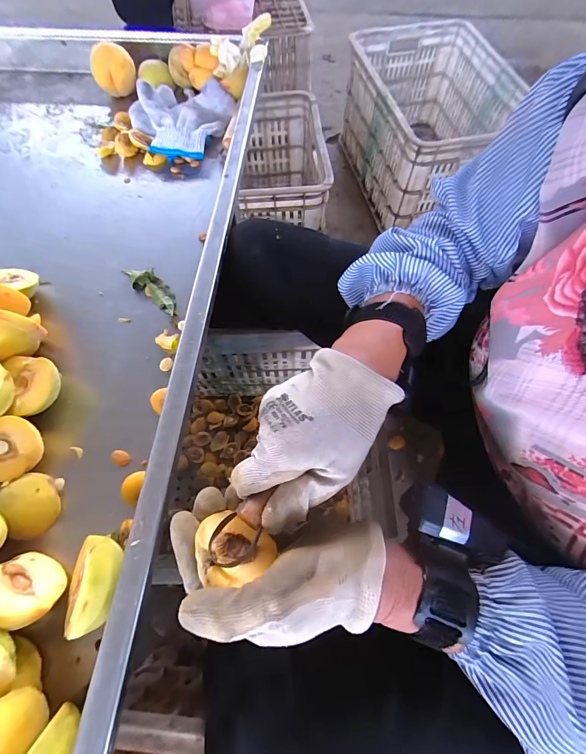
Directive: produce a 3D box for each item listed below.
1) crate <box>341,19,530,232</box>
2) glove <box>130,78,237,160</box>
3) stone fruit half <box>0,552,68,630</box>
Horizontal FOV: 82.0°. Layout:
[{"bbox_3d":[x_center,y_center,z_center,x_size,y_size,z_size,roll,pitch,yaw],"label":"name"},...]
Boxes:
[{"bbox_3d":[0.376,-0.710,0.973,0.341,0.268,0.539,-11,65,-4],"label":"crate"},{"bbox_3d":[-0.185,-0.414,0.538,0.147,0.038,0.172,17,66,9],"label":"glove"},{"bbox_3d":[-0.218,0.173,0.261,0.057,0.063,0.032,31,91,16],"label":"stone fruit half"}]

